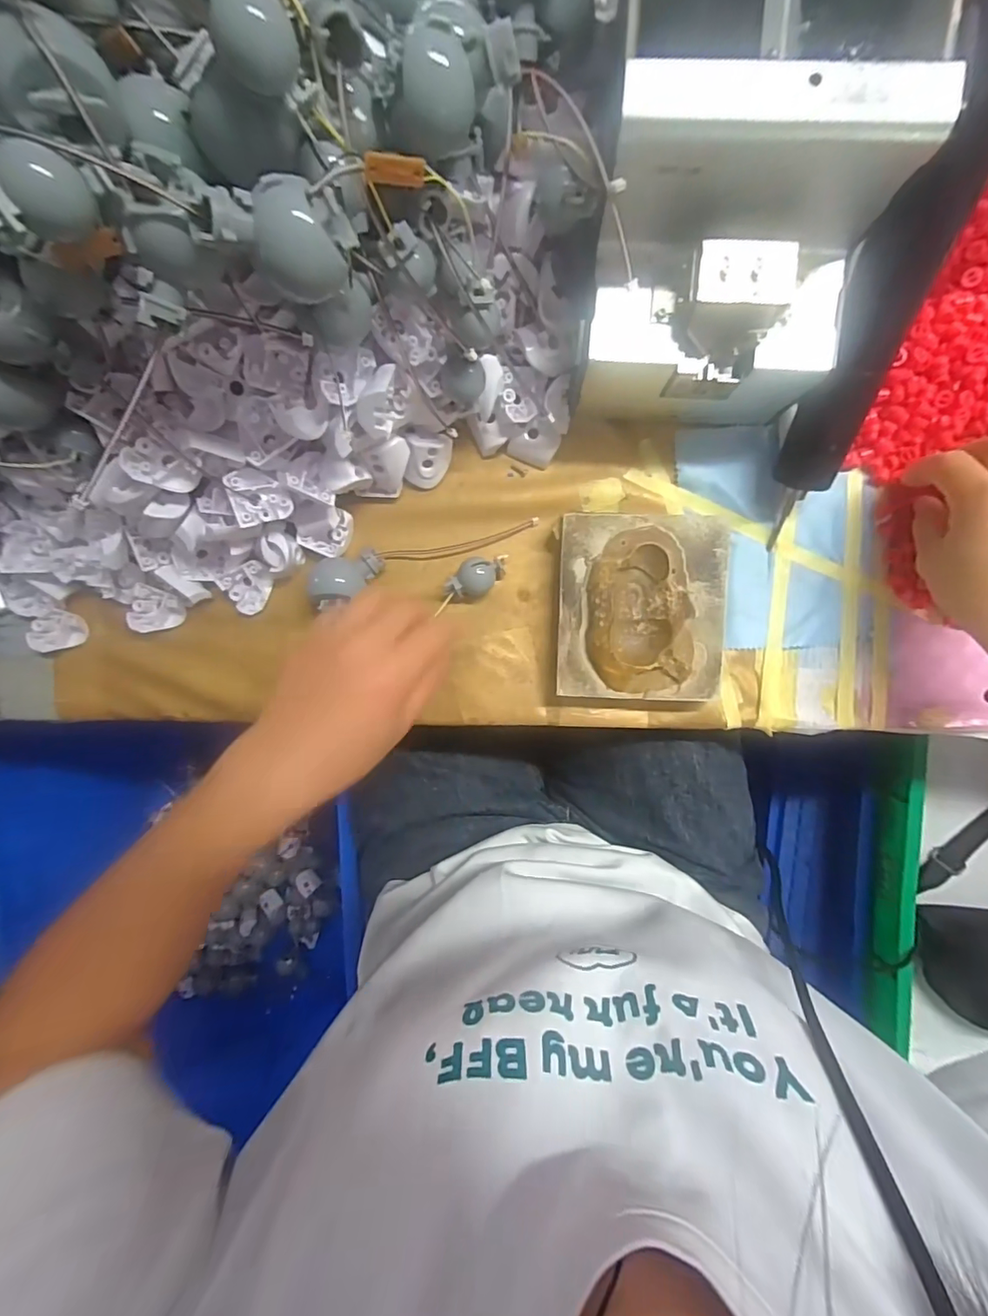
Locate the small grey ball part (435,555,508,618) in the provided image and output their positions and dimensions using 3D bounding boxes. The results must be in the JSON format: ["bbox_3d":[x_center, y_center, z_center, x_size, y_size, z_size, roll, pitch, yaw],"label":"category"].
[{"bbox_3d":[-0.014,-0.052,0.340,0.049,0.019,0.023,-26,92,6],"label":"small grey ball part"}]

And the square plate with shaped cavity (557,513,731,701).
[{"bbox_3d":[0.093,-0.032,0.330,0.101,0.031,0.113,1,95,4],"label":"square plate with shaped cavity"}]

